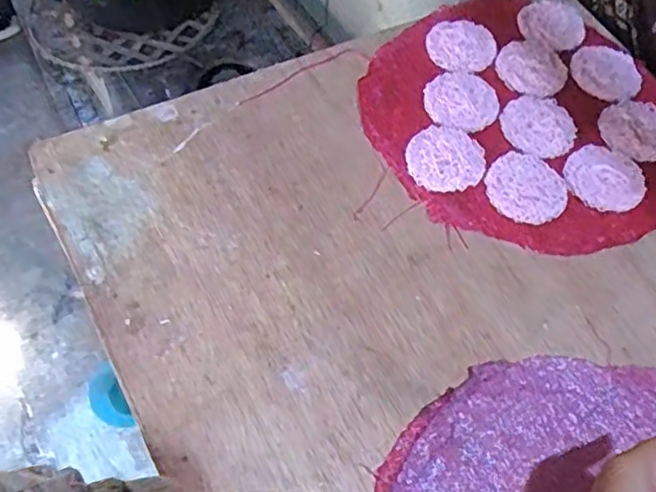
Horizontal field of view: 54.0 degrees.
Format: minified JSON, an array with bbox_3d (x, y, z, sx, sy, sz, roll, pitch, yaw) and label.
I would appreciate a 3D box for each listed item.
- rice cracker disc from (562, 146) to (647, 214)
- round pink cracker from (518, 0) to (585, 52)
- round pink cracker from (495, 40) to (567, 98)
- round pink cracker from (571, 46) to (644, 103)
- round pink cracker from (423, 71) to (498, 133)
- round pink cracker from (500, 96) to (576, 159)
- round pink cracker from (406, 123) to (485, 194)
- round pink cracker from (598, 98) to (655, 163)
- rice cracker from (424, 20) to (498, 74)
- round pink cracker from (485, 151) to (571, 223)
[{"bbox_3d":[0.274,-0.068,0.636,0.079,0.004,0.075,2,59,-3],"label":"rice cracker disc"},{"bbox_3d":[0.263,-0.262,0.754,0.075,0.009,0.091,20,60,8],"label":"round pink cracker"},{"bbox_3d":[0.225,-0.196,0.707,0.080,0.004,0.075,2,59,-3],"label":"round pink cracker"},{"bbox_3d":[0.308,-0.194,0.717,0.071,0.009,0.082,-7,60,-7],"label":"round pink cracker"},{"bbox_3d":[0.141,-0.154,0.677,0.075,0.004,0.083,20,60,8],"label":"round pink cracker"},{"bbox_3d":[0.217,-0.126,0.668,0.074,0.004,0.078,2,59,-3],"label":"round pink cracker"},{"bbox_3d":[0.117,-0.087,0.634,0.075,0.006,0.073,2,59,-3],"label":"round pink cracker"},{"bbox_3d":[0.326,-0.123,0.673,0.076,0.004,0.085,29,62,13],"label":"round pink cracker"},{"bbox_3d":[0.148,-0.226,0.716,0.073,0.007,0.071,2,59,-3],"label":"rice cracker"},{"bbox_3d":[0.194,-0.057,0.626,0.075,0.004,0.077,2,59,-3],"label":"round pink cracker"}]

